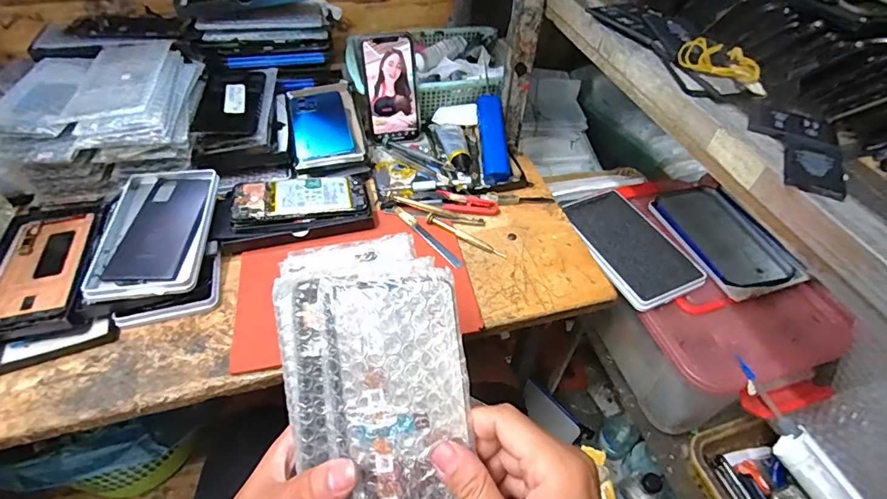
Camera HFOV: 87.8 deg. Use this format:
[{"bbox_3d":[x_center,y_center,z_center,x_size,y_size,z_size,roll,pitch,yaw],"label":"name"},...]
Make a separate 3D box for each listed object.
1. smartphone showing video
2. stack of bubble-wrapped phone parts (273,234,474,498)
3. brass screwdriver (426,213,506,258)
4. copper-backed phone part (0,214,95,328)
[{"bbox_3d":[-0.075,-0.234,0.673,0.072,0.147,0.012,-7,30,-10],"label":"smartphone showing video"},{"bbox_3d":[-0.041,0.089,0.273,0.110,0.020,0.181,-9,87,6],"label":"stack of bubble-wrapped phone parts"},{"bbox_3d":[0.028,-0.018,0.575,0.109,0.013,0.015,22,51,17],"label":"brass screwdriver"},{"bbox_3d":[-0.429,0.018,0.494,0.094,0.018,0.156,-7,49,-8],"label":"copper-backed phone part"}]

